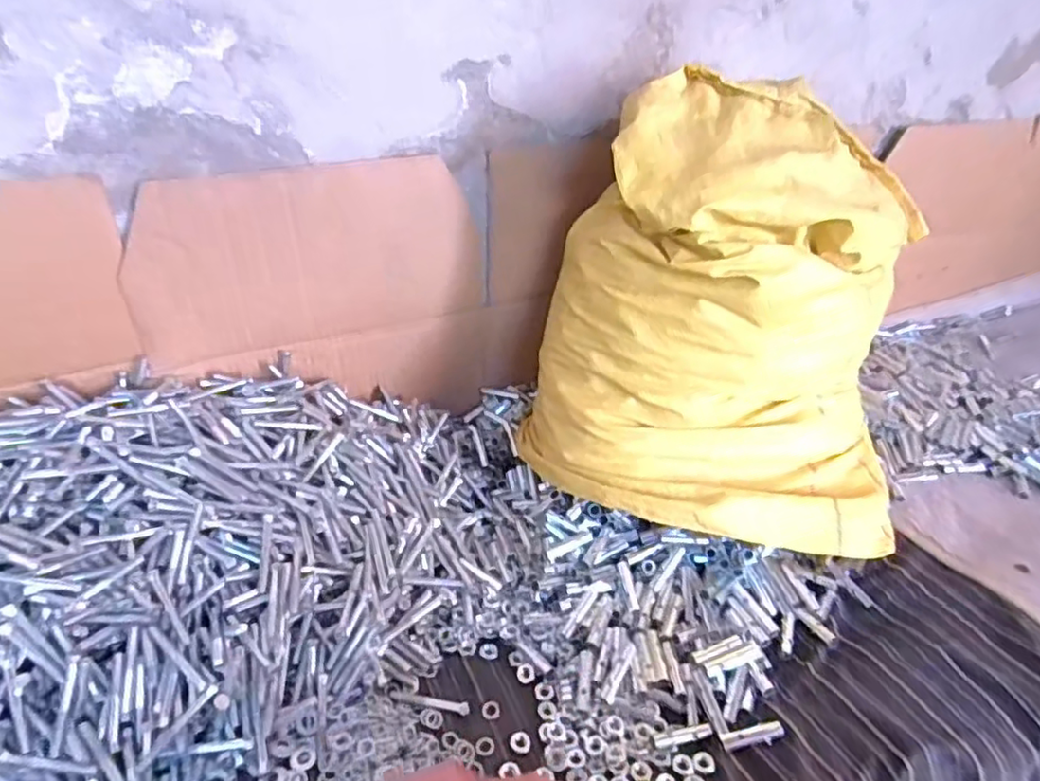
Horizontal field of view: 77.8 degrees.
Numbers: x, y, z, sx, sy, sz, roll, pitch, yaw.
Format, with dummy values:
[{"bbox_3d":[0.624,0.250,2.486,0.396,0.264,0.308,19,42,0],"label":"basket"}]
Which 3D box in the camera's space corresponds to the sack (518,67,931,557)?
[{"bbox_3d":[0.186,-0.060,0.563,0.326,0.332,0.242,5,34,4],"label":"sack"}]

